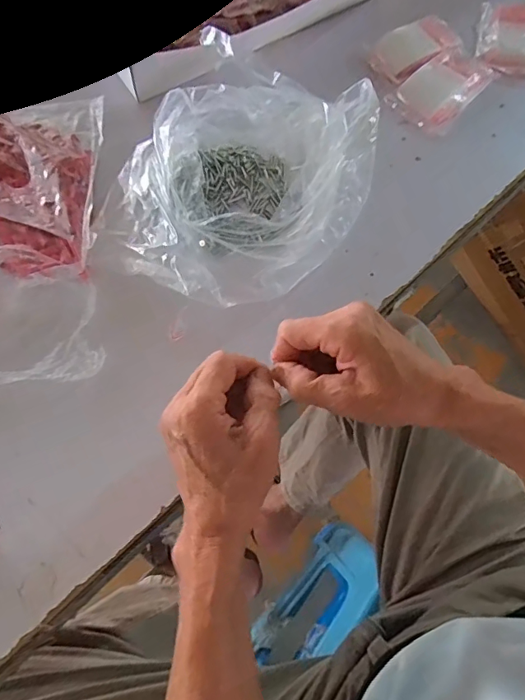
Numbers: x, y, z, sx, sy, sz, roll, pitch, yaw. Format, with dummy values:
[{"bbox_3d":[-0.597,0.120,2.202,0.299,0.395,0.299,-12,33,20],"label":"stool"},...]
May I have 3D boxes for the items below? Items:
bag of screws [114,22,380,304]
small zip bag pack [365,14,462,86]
[{"bbox_3d":[-0.019,-0.166,0.458,0.215,0.077,0.257,32,71,9],"label":"bag of screws"},{"bbox_3d":[0.169,-0.344,0.548,0.103,0.020,0.057,-38,73,-13],"label":"small zip bag pack"}]

